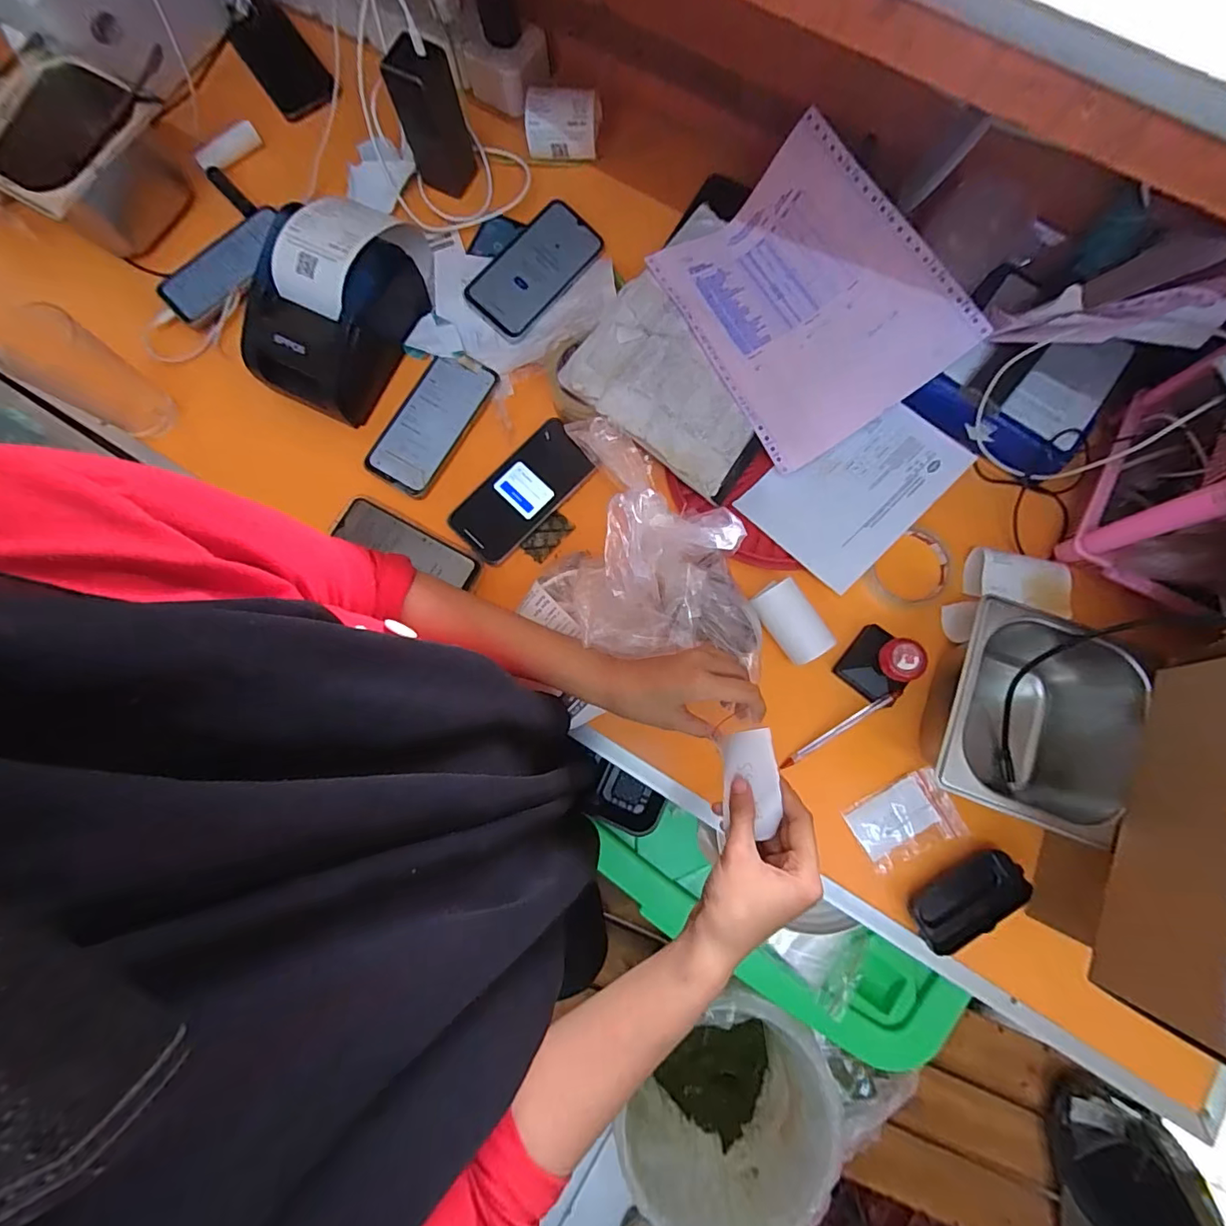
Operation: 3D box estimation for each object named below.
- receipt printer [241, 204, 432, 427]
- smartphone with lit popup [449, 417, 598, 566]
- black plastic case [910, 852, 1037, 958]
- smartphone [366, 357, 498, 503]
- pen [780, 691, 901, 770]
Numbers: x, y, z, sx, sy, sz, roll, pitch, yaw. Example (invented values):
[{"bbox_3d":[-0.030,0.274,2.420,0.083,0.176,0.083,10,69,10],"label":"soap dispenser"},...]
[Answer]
[{"bbox_3d":[-0.297,-0.307,0.560,0.136,0.097,0.162,24,81,5],"label":"receipt printer"},{"bbox_3d":[-0.100,-0.132,0.582,0.164,0.008,0.079,-44,82,-7],"label":"smartphone with lit popup"},{"bbox_3d":[0.337,0.273,0.508,0.111,0.031,0.051,-29,81,-5],"label":"black plastic case"},{"bbox_3d":[-0.202,-0.215,0.592,0.080,0.005,0.167,28,81,5],"label":"smartphone"},{"bbox_3d":[0.226,0.118,0.531,0.135,0.009,0.009,-35,81,7],"label":"pen"}]

